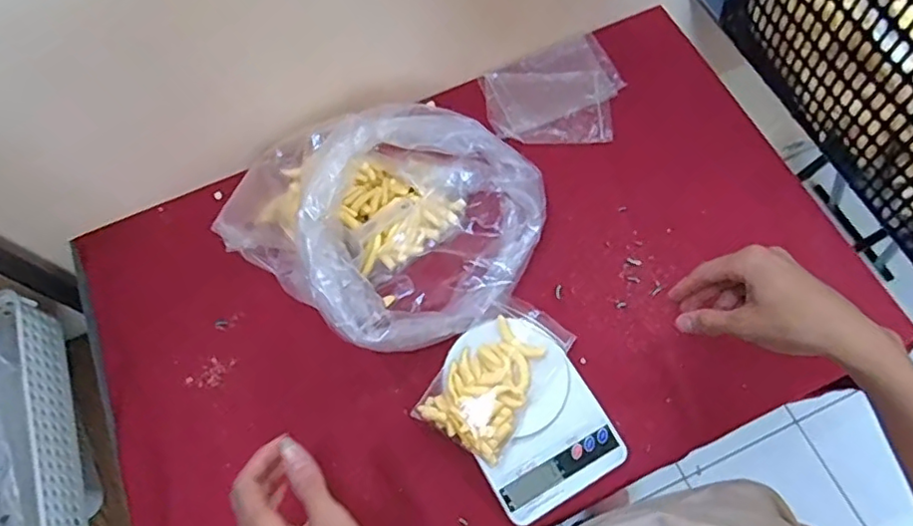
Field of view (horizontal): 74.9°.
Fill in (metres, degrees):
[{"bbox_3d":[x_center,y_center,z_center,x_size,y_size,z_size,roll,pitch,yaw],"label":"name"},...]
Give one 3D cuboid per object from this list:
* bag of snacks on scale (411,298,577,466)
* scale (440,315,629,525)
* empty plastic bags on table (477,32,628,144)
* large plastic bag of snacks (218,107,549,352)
[{"bbox_3d":[0.035,0.106,0.574,0.092,0.025,0.144,31,70,19],"label":"bag of snacks on scale"},{"bbox_3d":[0.067,0.143,0.582,0.132,0.034,0.184,-29,70,-8],"label":"scale"},{"bbox_3d":[0.124,-0.205,0.735,0.171,0.008,0.146,-25,69,-6],"label":"empty plastic bags on table"},{"bbox_3d":[-0.071,-0.057,0.613,0.283,0.148,0.249,30,73,14],"label":"large plastic bag of snacks"}]

